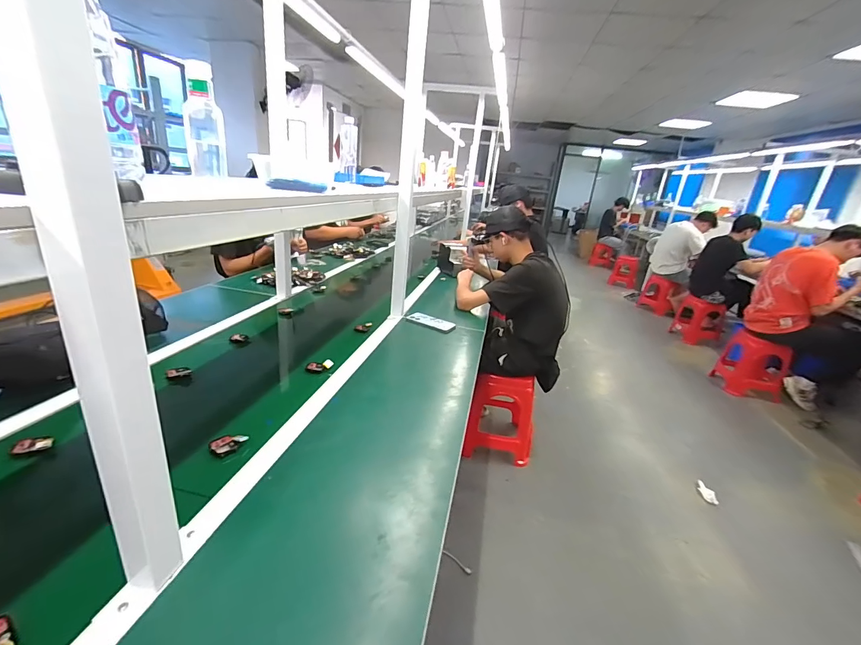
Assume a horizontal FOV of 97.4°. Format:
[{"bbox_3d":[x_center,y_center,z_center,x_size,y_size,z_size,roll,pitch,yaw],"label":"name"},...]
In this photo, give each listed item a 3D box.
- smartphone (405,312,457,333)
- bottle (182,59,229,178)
[{"bbox_3d":[-0.001,-0.001,1.308,0.175,0.013,0.079,17,29,18],"label":"smartphone"},{"bbox_3d":[-0.428,-0.379,0.716,0.067,0.189,0.064,-5,24,-26],"label":"bottle"}]

